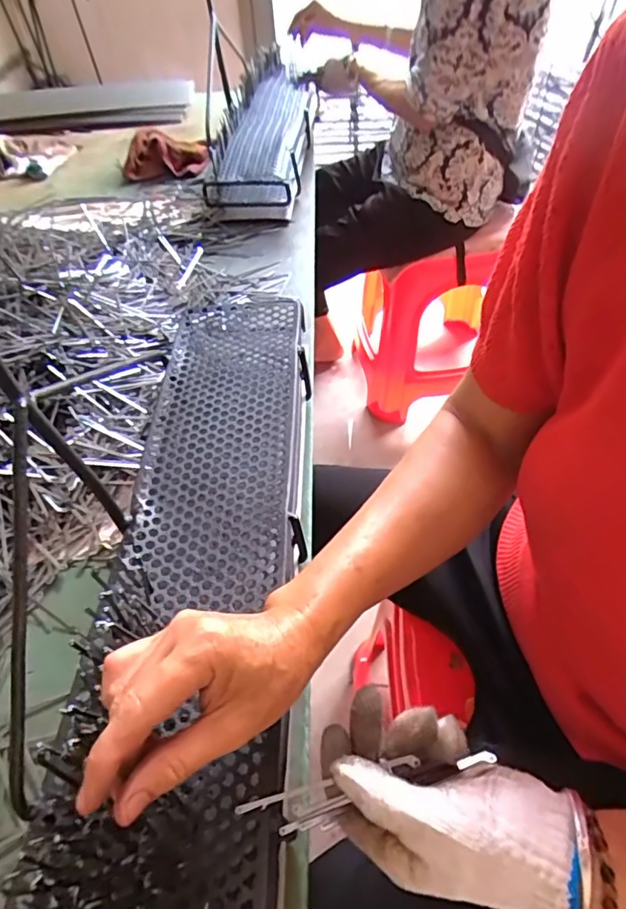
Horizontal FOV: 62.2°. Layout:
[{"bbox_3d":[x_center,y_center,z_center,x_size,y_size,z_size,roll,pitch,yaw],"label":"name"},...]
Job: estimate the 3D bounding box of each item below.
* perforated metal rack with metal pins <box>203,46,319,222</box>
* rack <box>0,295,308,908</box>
[{"bbox_3d":[-0.088,-0.682,1.080,0.153,0.102,0.608,2,51,6],"label":"perforated metal rack with metal pins"},{"bbox_3d":[-0.086,0.049,0.431,0.147,0.048,0.598,-2,47,3],"label":"rack"}]

